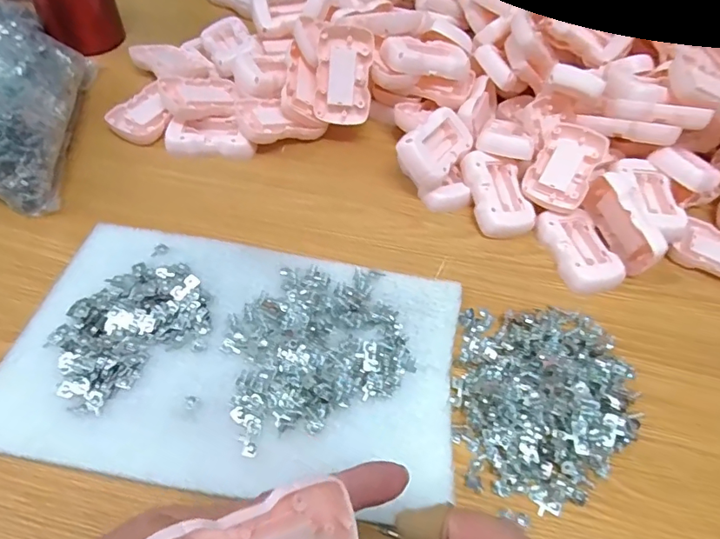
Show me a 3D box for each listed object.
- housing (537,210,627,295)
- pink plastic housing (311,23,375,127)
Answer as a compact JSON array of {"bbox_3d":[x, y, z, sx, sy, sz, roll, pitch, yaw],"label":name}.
[{"bbox_3d":[0.193,-0.018,0.432,0.052,0.018,0.078,-8,54,-11],"label":"housing"},{"bbox_3d":[-0.016,-0.187,0.478,0.053,0.089,0.010,3,17,-5],"label":"pink plastic housing"}]

